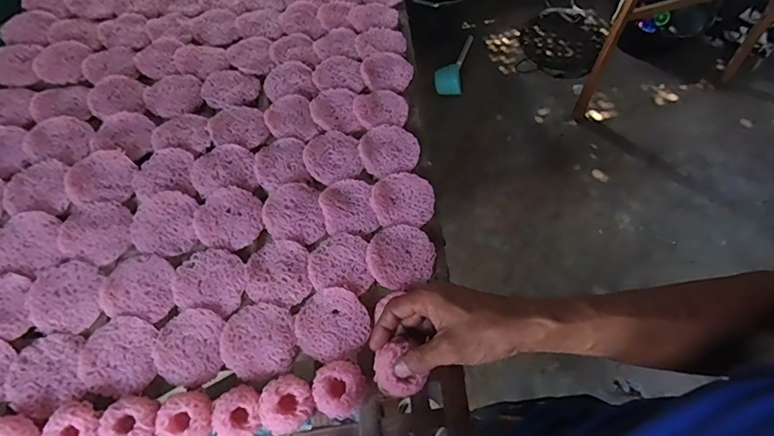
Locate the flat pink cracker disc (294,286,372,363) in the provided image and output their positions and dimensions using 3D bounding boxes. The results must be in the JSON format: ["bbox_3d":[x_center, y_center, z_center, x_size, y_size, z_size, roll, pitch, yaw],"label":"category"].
[{"bbox_3d":[-0.059,0.113,0.502,0.075,0.013,0.071,0,59,1],"label":"flat pink cracker disc"}]

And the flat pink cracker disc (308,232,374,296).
[{"bbox_3d":[-0.051,0.050,0.531,0.071,0.009,0.068,0,59,1],"label":"flat pink cracker disc"}]

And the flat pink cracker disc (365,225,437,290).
[{"bbox_3d":[0.015,0.043,0.537,0.076,0.011,0.072,0,59,1],"label":"flat pink cracker disc"}]

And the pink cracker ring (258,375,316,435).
[{"bbox_3d":[-0.100,0.183,0.462,0.051,0.021,0.048,0,59,1],"label":"pink cracker ring"}]

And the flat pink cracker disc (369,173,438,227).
[{"bbox_3d":[0.020,-0.024,0.571,0.075,0.012,0.069,0,59,1],"label":"flat pink cracker disc"}]

